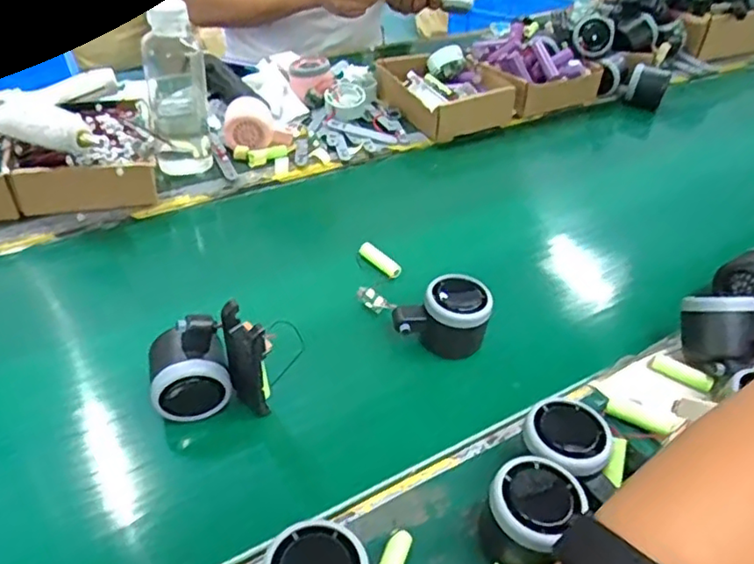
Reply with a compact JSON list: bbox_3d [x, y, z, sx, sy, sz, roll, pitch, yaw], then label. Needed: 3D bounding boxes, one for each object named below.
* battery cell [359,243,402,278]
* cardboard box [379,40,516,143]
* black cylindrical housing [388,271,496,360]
[{"bbox_3d":[0.002,-0.022,0.642,0.013,0.014,0.053,-30,52,-35],"label":"battery cell"},{"bbox_3d":[0.090,-0.274,0.910,0.158,0.058,0.174,-21,47,-27],"label":"cardboard box"},{"bbox_3d":[0.058,0.030,0.564,0.079,0.062,0.053,11,41,6],"label":"black cylindrical housing"}]

